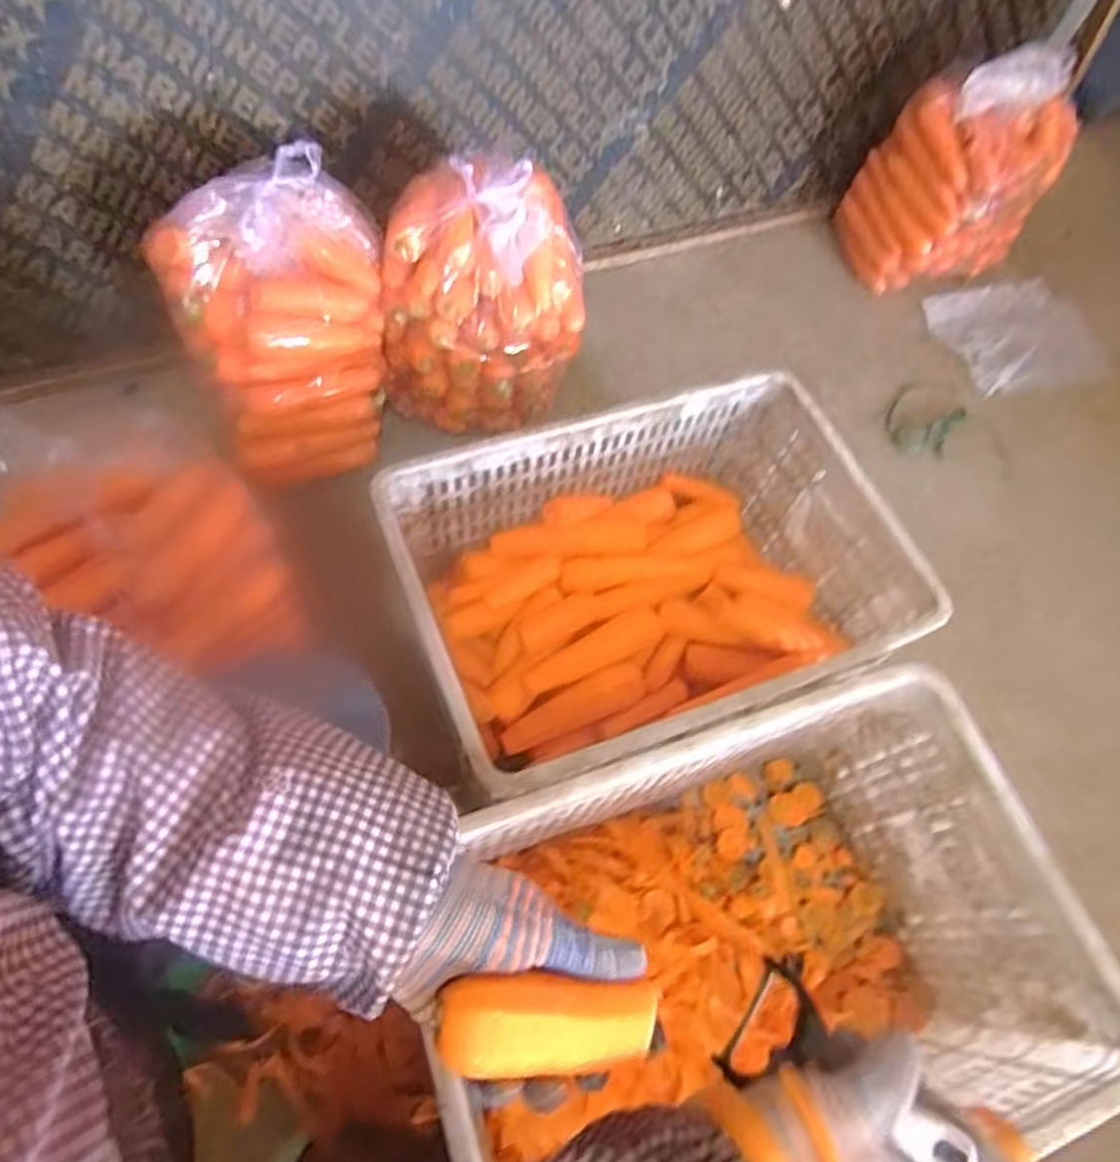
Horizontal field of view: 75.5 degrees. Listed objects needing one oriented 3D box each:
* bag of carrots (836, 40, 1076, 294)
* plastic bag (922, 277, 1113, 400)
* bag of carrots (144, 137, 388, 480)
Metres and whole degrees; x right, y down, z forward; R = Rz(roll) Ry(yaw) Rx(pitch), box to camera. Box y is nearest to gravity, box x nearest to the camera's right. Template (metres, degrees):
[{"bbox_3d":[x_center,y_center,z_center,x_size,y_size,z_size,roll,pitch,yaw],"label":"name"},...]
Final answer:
[{"bbox_3d":[0.617,-0.625,1.120,0.180,0.349,0.234,-23,82,-25],"label":"bag of carrots"},{"bbox_3d":[0.774,-0.410,1.207,0.285,0.026,0.216,-12,65,-9],"label":"plastic bag"},{"bbox_3d":[-0.313,-0.287,0.848,0.232,0.291,0.188,-20,67,-16],"label":"bag of carrots"}]

